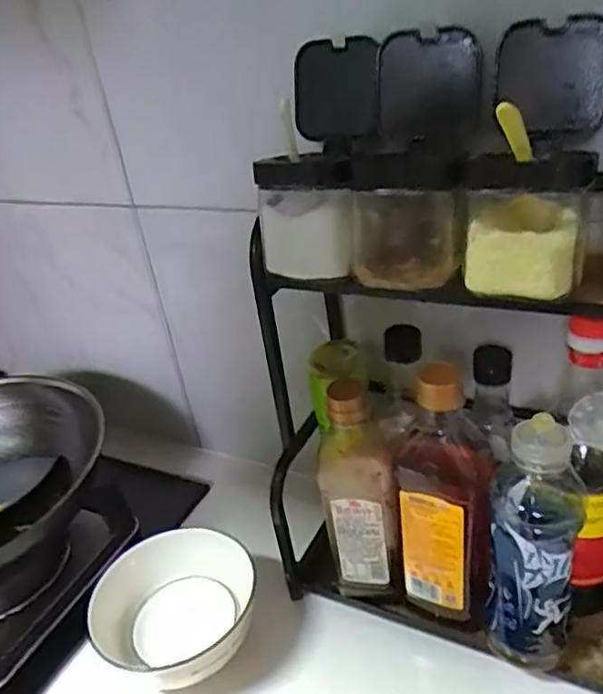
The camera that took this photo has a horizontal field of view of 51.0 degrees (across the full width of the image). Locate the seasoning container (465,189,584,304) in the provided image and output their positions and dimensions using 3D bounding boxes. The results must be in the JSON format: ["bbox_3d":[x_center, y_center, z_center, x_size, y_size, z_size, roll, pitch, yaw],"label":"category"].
[{"bbox_3d":[0.142,-0.071,0.406,0.066,0.061,0.057,4,32,19],"label":"seasoning container"}]

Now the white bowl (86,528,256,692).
[{"bbox_3d":[-0.116,0.254,0.594,0.152,0.071,0.144,-6,30,3],"label":"white bowl"}]

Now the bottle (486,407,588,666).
[{"bbox_3d":[0.180,0.153,0.490,0.060,0.219,0.064,6,33,23],"label":"bottle"}]

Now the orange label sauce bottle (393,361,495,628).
[{"bbox_3d":[0.118,0.123,0.526,0.074,0.247,0.062,-2,30,11],"label":"orange label sauce bottle"}]

